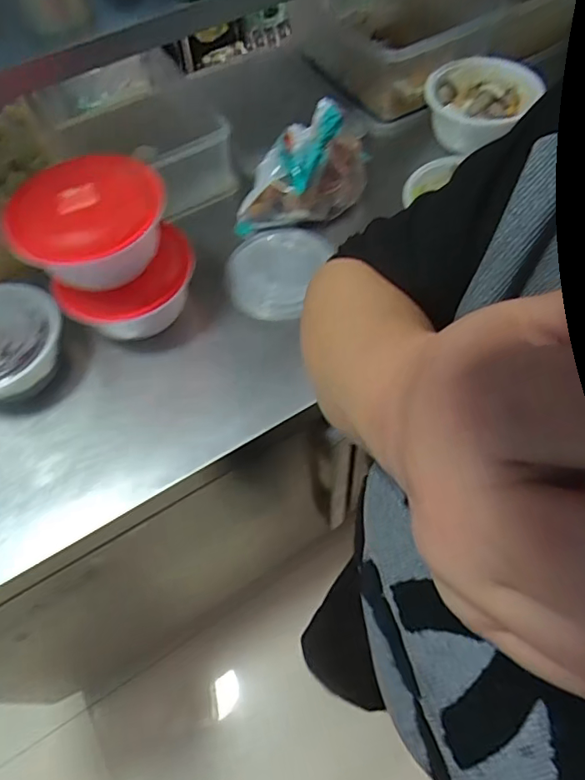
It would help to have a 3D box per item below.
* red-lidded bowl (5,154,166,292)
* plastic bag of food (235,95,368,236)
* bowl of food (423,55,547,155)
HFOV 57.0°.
[{"bbox_3d":[-0.240,-0.198,0.650,0.179,0.090,0.181,-2,59,3],"label":"red-lidded bowl"},{"bbox_3d":[0.011,-0.327,0.785,0.201,0.171,0.099,-8,59,-1],"label":"plastic bag of food"},{"bbox_3d":[0.303,-0.466,0.870,0.170,0.064,0.141,-37,64,-17],"label":"bowl of food"}]

